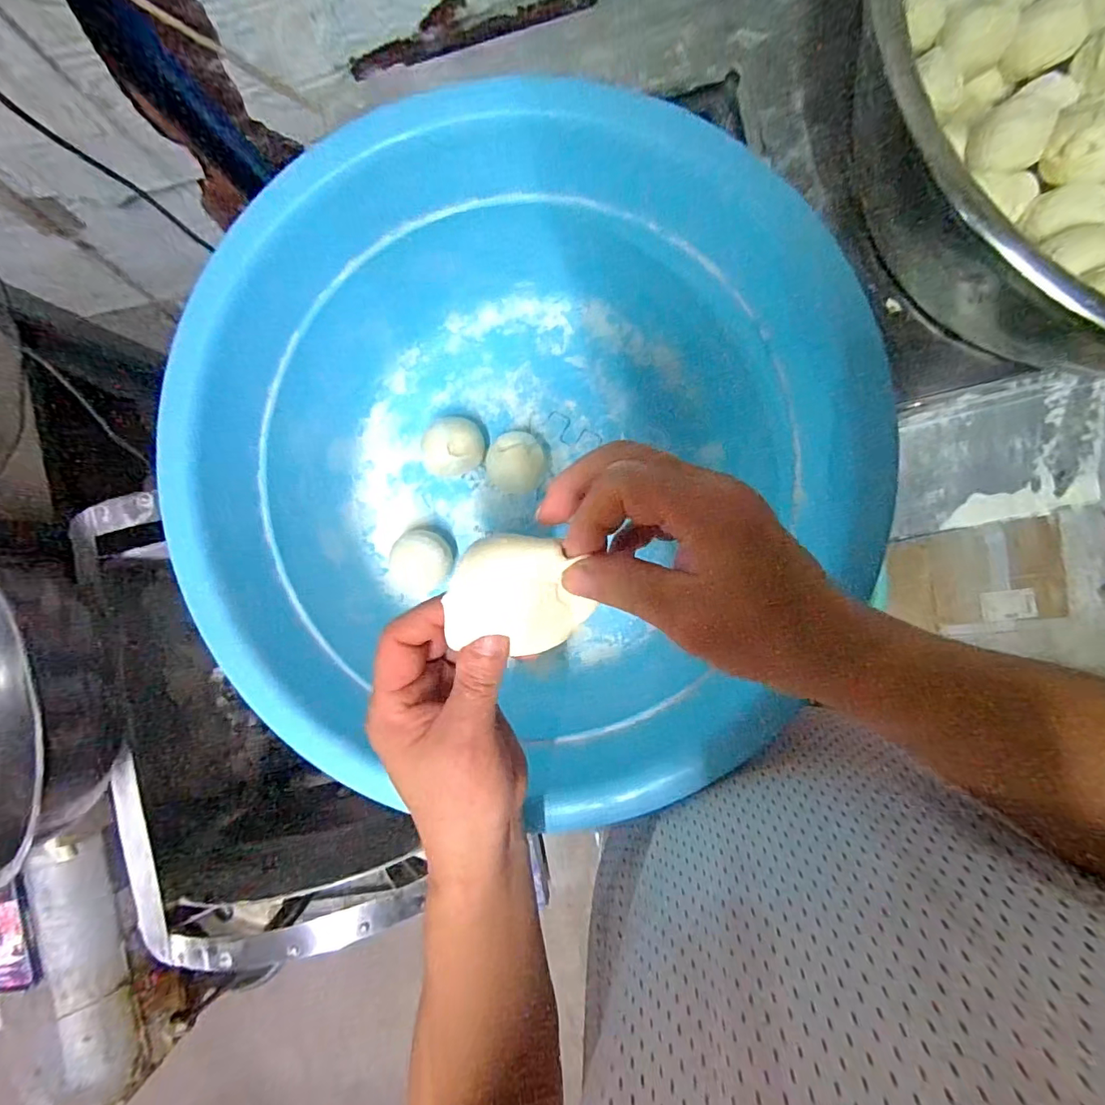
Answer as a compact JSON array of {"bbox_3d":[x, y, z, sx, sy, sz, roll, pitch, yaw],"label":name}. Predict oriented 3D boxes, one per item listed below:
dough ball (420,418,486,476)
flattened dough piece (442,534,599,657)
[{"bbox_3d":[-0.095,-0.099,0.491,0.055,0.056,0.048,-21,85,7],"label":"dough ball"},{"bbox_3d":[-0.016,0.021,0.246,0.067,0.014,0.063,-1,115,-2],"label":"flattened dough piece"}]

